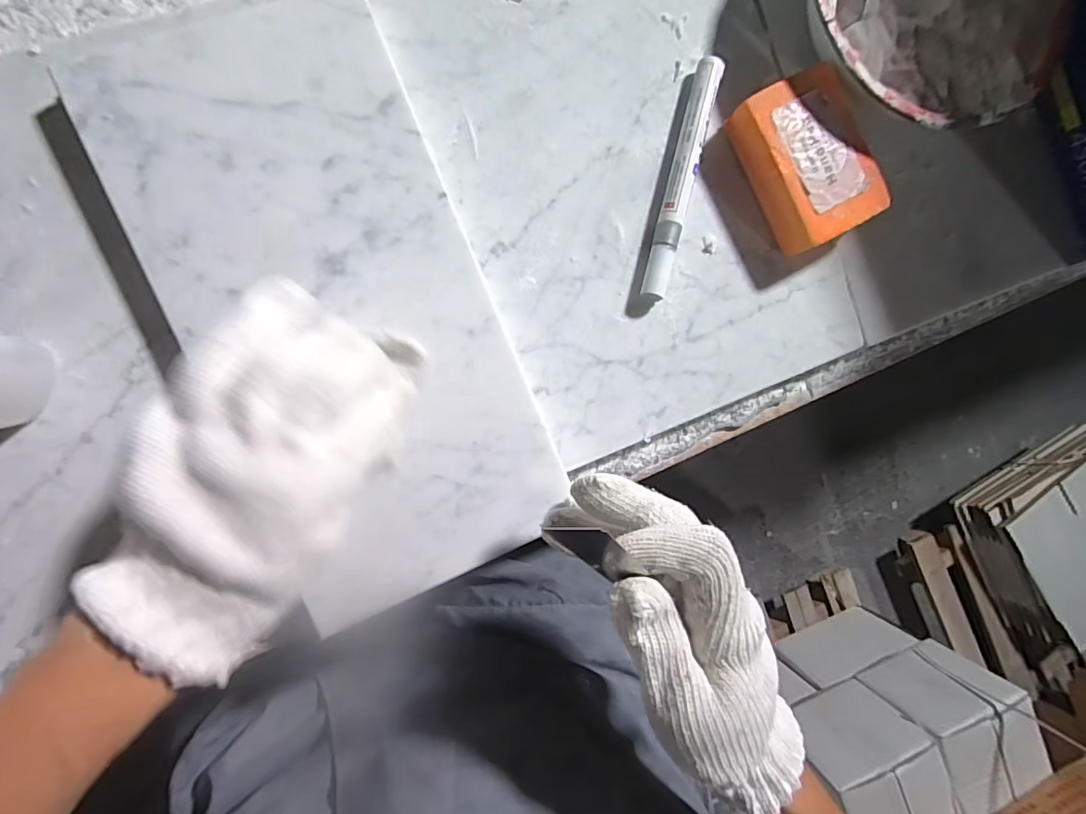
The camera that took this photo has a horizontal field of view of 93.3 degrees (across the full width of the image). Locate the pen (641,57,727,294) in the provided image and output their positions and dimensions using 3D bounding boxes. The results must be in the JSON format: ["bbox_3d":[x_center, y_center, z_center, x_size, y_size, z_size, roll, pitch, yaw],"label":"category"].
[{"bbox_3d":[0.082,-0.136,0.306,0.015,0.016,0.144,15,88,-8],"label":"pen"}]

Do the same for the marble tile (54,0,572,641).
[{"bbox_3d":[-0.102,-0.050,0.267,0.153,0.013,0.299,-24,94,-10],"label":"marble tile"}]

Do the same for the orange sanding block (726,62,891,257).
[{"bbox_3d":[0.160,-0.147,0.310,0.064,0.033,0.092,-29,94,-7],"label":"orange sanding block"}]

